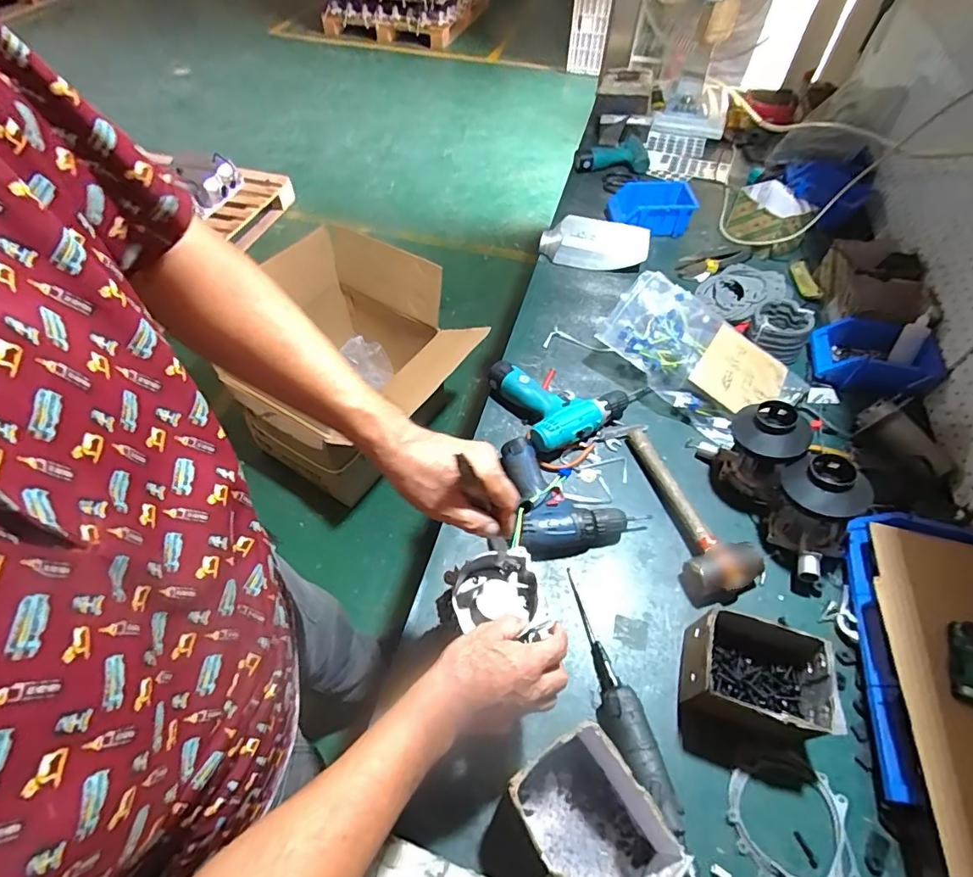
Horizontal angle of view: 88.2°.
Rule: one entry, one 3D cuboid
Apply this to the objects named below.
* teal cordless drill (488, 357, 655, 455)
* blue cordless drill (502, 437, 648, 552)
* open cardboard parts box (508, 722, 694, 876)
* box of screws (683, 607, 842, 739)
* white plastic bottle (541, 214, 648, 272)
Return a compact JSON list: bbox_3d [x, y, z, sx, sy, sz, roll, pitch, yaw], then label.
[{"bbox_3d":[0.141,-0.087,0.869,0.235,0.063,0.193,-28,58,-15],"label":"teal cordless drill"},{"bbox_3d":[0.126,0.076,0.755,0.190,0.057,0.184,-10,56,-3],"label":"blue cordless drill"},{"bbox_3d":[0.106,0.381,0.501,0.111,0.095,0.149,-35,60,-19],"label":"open cardboard parts box"},{"bbox_3d":[0.308,0.268,0.577,0.149,0.082,0.108,10,57,11],"label":"box of screws"},{"bbox_3d":[0.237,-0.429,1.114,0.231,0.075,0.090,9,57,10],"label":"white plastic bottle"}]

